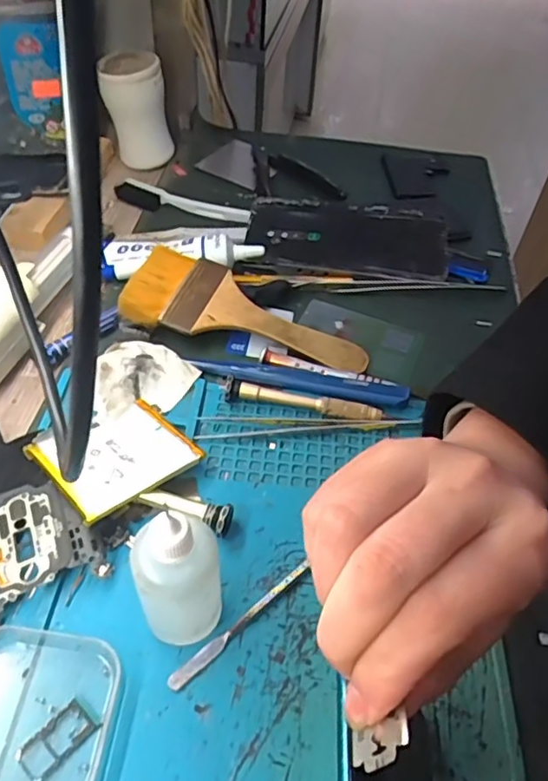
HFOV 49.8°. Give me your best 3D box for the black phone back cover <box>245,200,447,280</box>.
[{"bbox_3d":[0.058,-0.119,0.470,0.155,0.012,0.071,7,60,5],"label":"black phone back cover"}]

